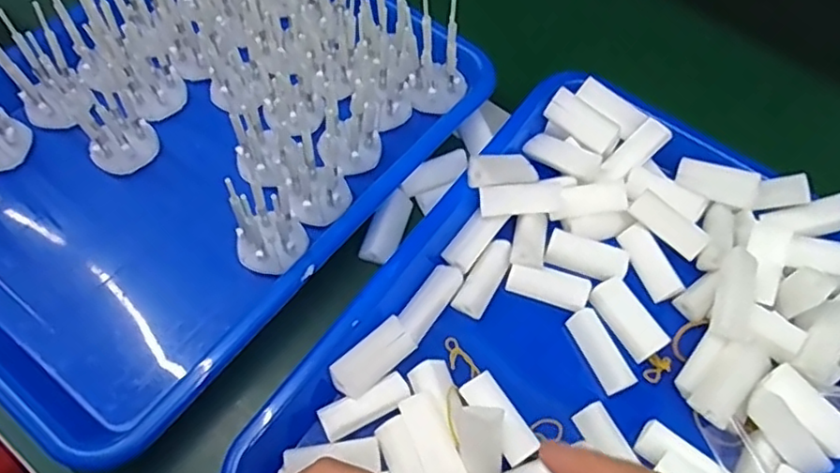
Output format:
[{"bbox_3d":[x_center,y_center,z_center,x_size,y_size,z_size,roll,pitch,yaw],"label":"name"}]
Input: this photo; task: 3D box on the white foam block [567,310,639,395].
[{"bbox_3d":[0.099,0.062,0.341,0.018,0.011,0.045,-24,65,-16],"label":"white foam block"}]

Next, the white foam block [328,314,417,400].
[{"bbox_3d":[-0.024,0.064,0.325,0.046,0.015,0.020,-40,71,-22],"label":"white foam block"}]

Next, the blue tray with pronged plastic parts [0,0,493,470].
[{"bbox_3d":[-0.138,-0.066,0.371,0.243,0.065,0.336,36,65,15],"label":"blue tray with pronged plastic parts"}]

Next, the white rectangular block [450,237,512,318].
[{"bbox_3d":[0.037,0.024,0.355,0.019,0.013,0.046,30,64,12],"label":"white rectangular block"}]

